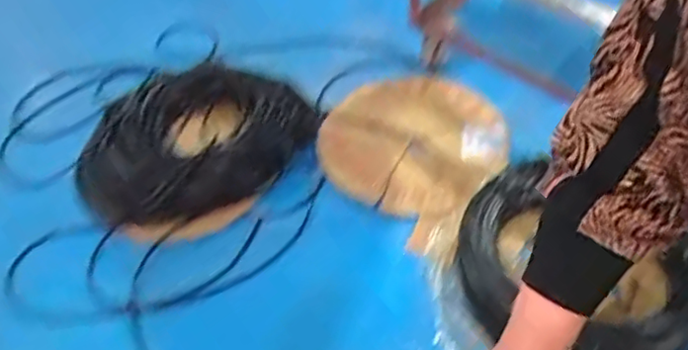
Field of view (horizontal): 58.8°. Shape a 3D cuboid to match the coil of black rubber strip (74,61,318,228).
[{"bbox_3d":[-0.398,-0.110,1.580,0.579,0.089,0.539,-3,47,3],"label":"coil of black rubber strip"}]

